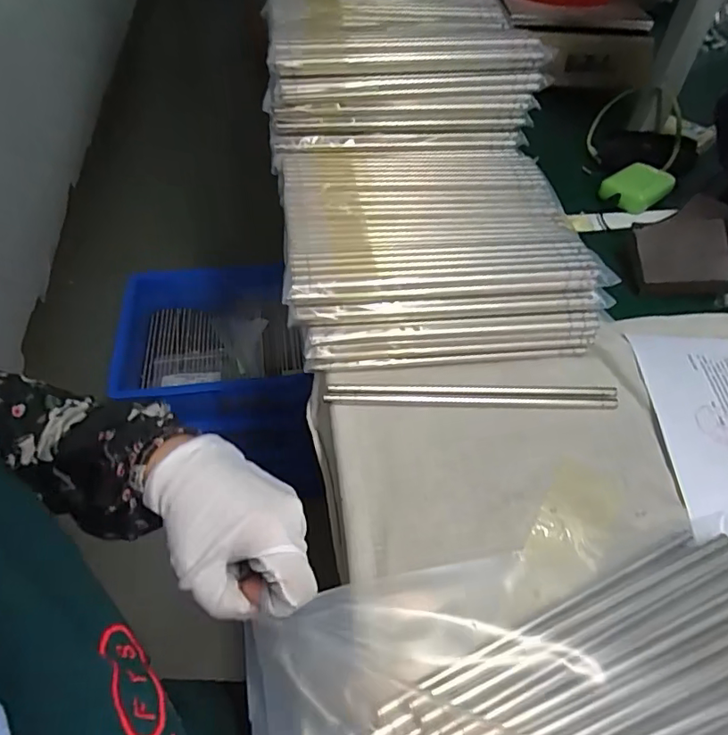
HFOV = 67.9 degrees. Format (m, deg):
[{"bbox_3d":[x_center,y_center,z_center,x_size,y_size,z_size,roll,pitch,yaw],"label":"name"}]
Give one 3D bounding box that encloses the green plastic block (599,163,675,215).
[{"bbox_3d":[0.321,-0.210,0.635,0.081,0.022,0.058,-28,56,-25],"label":"green plastic block"}]

